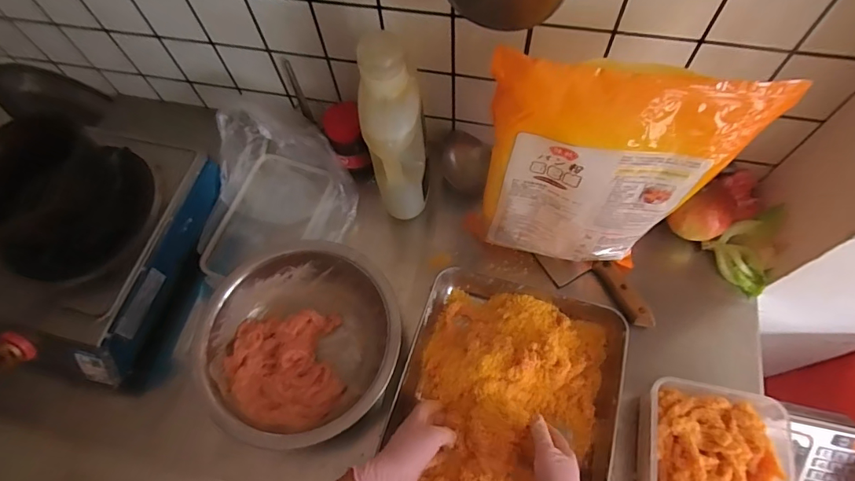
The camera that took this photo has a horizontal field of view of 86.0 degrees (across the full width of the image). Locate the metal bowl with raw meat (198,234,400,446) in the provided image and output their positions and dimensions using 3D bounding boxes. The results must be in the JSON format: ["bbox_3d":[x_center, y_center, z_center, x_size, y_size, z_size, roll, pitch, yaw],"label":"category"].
[{"bbox_3d":[-0.173,0.152,0.664,0.265,0.088,0.257,-1,64,3],"label":"metal bowl with raw meat"}]

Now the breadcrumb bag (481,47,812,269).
[{"bbox_3d":[0.210,-0.070,0.541,0.285,0.287,0.088,7,65,7],"label":"breadcrumb bag"}]

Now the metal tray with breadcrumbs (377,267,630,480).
[{"bbox_3d":[0.098,0.227,0.609,0.274,0.067,0.360,15,66,10],"label":"metal tray with breadcrumbs"}]

